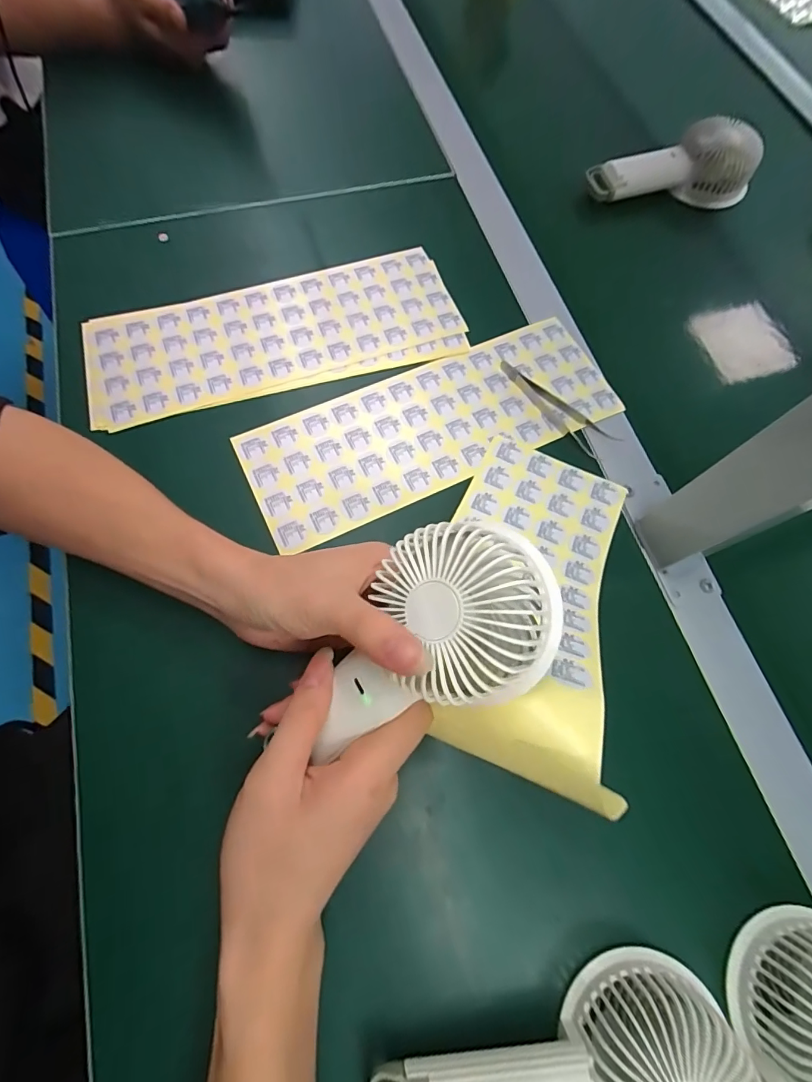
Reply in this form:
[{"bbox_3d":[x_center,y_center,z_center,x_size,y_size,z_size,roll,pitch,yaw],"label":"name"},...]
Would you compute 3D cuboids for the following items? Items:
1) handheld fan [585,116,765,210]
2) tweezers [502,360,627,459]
[{"bbox_3d":[0.275,-0.386,0.466,0.174,0.064,0.054,-5,71,-4],"label":"handheld fan"},{"bbox_3d":[0.124,-0.112,0.363,0.027,0.006,0.110,-34,75,-13],"label":"tweezers"}]

